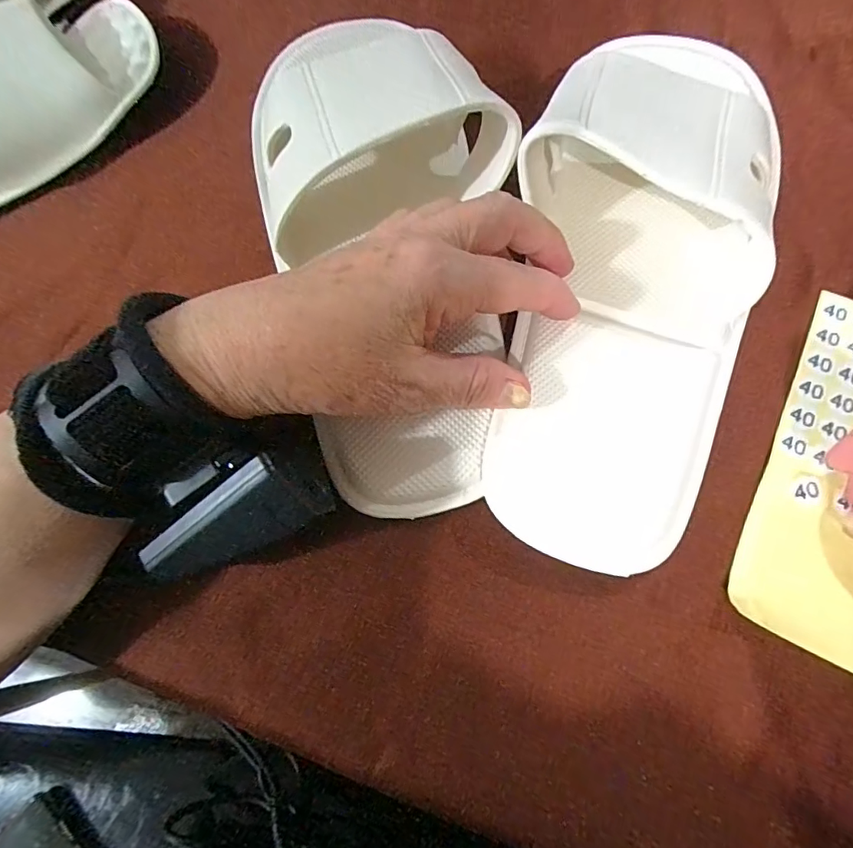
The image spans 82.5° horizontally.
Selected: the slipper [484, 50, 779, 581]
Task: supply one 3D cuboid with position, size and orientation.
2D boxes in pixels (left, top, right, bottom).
[{"bbox_3d":[0.090,-0.067,0.207,0.104,0.053,0.250,13,85,6],"label":"slipper"}]

